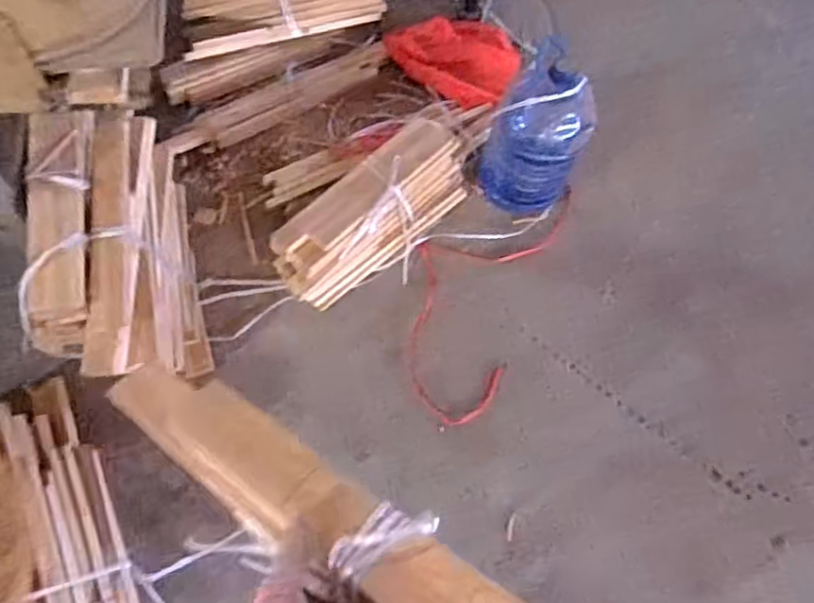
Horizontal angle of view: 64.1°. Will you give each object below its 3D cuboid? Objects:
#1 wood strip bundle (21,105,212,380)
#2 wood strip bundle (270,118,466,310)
[{"bbox_3d":[-0.547,-0.085,1.213,0.245,0.273,0.474,-11,69,-7],"label":"wood strip bundle"},{"bbox_3d":[-0.063,-0.197,1.382,0.496,0.201,0.170,-40,75,-17],"label":"wood strip bundle"}]

